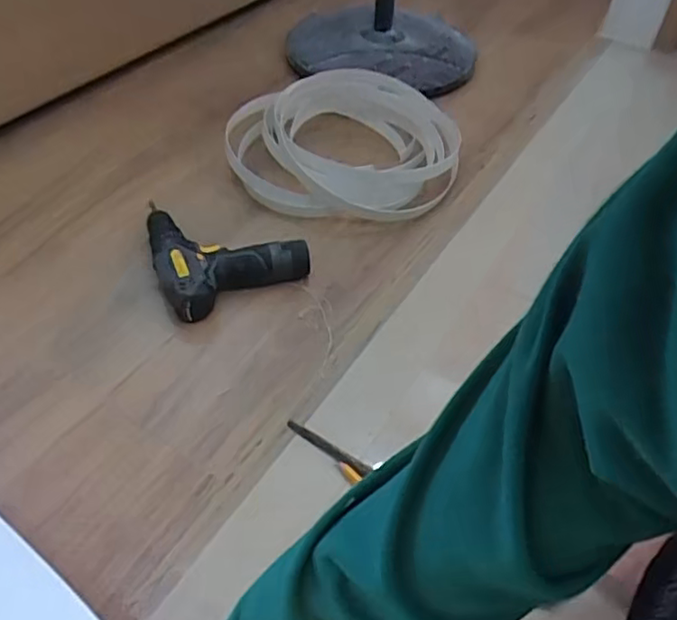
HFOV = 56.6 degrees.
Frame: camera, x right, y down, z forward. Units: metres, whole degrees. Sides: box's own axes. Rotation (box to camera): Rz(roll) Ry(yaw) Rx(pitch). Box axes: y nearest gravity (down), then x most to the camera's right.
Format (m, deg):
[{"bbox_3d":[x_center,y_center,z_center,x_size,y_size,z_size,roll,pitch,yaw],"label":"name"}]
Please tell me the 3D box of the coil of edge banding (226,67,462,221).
[{"bbox_3d":[0.011,-0.279,1.002,0.357,0.094,0.325,2,47,-2],"label":"coil of edge banding"}]

